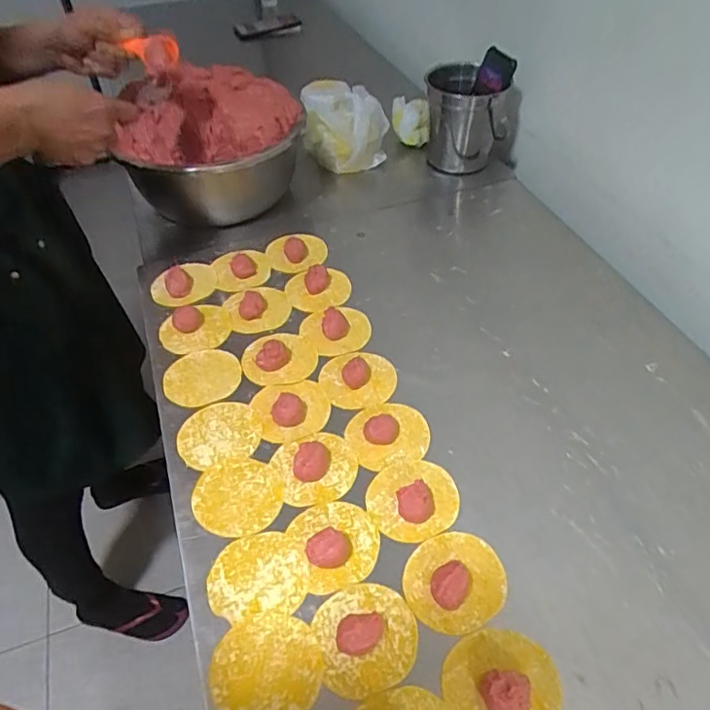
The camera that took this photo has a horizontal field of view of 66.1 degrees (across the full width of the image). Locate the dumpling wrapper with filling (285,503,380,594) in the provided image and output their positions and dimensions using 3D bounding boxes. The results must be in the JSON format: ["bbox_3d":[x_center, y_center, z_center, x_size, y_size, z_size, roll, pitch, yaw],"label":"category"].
[{"bbox_3d":[-0.017,0.164,0.487,0.077,0.023,0.078,0,49,0],"label":"dumpling wrapper with filling"}]

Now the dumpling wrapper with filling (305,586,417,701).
[{"bbox_3d":[0.009,0.220,0.432,0.079,0.024,0.078,0,49,0],"label":"dumpling wrapper with filling"}]

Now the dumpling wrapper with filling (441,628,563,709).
[{"bbox_3d":[0.113,0.246,0.406,0.086,0.023,0.078,-17,51,-14],"label":"dumpling wrapper with filling"}]

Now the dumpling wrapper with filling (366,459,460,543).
[{"bbox_3d":[0.056,0.131,0.513,0.086,0.026,0.077,-23,53,-18],"label":"dumpling wrapper with filling"}]

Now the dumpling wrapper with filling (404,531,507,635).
[{"bbox_3d":[0.086,0.186,0.458,0.086,0.026,0.077,-26,54,-20],"label":"dumpling wrapper with filling"}]

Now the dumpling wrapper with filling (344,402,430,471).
[{"bbox_3d":[0.035,0.081,0.569,0.083,0.012,0.072,-15,51,-12],"label":"dumpling wrapper with filling"}]

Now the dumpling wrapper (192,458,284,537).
[{"bbox_3d":[-0.113,0.138,0.529,0.083,0.004,0.079,-1,50,1],"label":"dumpling wrapper"}]

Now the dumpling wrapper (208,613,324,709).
[{"bbox_3d":[-0.069,0.247,0.427,0.084,0.004,0.077,0,49,0],"label":"dumpling wrapper"}]

